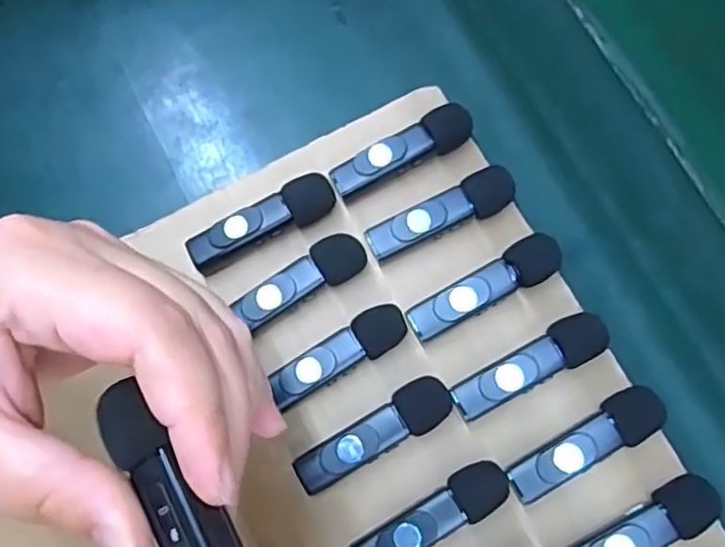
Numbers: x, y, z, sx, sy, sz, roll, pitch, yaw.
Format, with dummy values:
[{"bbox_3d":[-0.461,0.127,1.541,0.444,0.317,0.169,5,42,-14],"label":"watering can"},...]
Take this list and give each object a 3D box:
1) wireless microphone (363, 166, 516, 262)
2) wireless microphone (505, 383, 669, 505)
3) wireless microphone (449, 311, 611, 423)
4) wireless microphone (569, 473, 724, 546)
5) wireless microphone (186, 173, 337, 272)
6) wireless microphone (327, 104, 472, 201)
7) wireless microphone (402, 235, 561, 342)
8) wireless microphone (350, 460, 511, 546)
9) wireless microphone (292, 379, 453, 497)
[{"bbox_3d":[0.033,-0.024,0.285,0.063,0.017,0.017,-24,76,-5],"label":"wireless microphone"},{"bbox_3d":[0.085,0.065,0.260,0.063,0.014,0.019,-26,76,-5],"label":"wireless microphone"},{"bbox_3d":[0.066,0.036,0.267,0.065,0.015,0.018,-26,76,-5],"label":"wireless microphone"},{"bbox_3d":[0.101,0.097,0.250,0.063,0.016,0.018,-28,76,-6],"label":"wireless microphone"},{"bbox_3d":[-0.042,-0.021,0.286,0.064,0.016,0.017,-26,76,-5],"label":"wireless microphone"},{"bbox_3d":[0.017,-0.052,0.292,0.064,0.016,0.017,-26,76,-5],"label":"wireless microphone"},{"bbox_3d":[0.050,0.006,0.276,0.066,0.017,0.018,-27,76,-6],"label":"wireless microphone"},{"bbox_3d":[0.025,0.093,0.254,0.065,0.015,0.018,-28,76,-6],"label":"wireless microphone"},{"bbox_3d":[0.005,0.063,0.263,0.064,0.015,0.018,-31,77,-7],"label":"wireless microphone"}]

